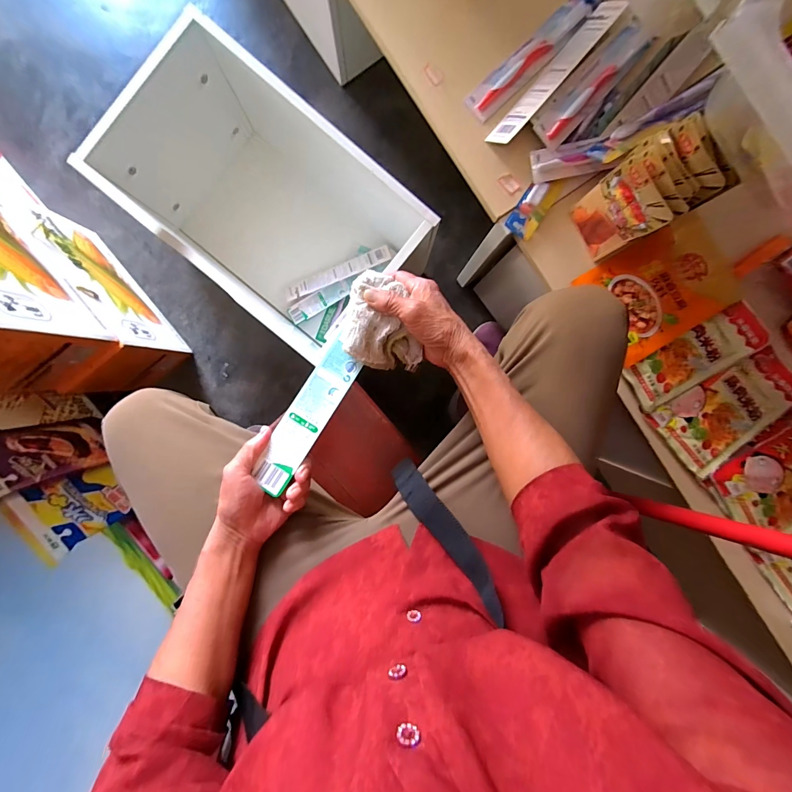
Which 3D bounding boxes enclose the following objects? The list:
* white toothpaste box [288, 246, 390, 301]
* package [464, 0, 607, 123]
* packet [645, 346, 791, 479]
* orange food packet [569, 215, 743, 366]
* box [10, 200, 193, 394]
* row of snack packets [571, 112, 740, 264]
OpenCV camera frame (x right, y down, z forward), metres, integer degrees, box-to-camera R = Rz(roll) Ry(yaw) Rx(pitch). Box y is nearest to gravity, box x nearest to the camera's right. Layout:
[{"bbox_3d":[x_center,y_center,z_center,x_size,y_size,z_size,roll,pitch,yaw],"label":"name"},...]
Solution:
[{"bbox_3d":[-0.123,-0.261,0.766,0.234,0.021,0.036,-23,93,0],"label":"white toothpaste box"},{"bbox_3d":[0.190,-0.471,0.484,0.238,0.015,0.043,-44,93,1],"label":"package"},{"bbox_3d":[0.488,0.019,0.520,0.211,0.012,0.117,-32,93,0],"label":"packet"},{"bbox_3d":[0.378,-0.156,0.503,0.193,0.009,0.145,-29,93,0],"label":"orange food packet"},{"bbox_3d":[-0.608,-0.185,0.698,0.137,0.232,0.353,-37,93,1],"label":"box"},{"bbox_3d":[0.289,-0.235,0.433,0.071,0.140,0.090,-33,93,0],"label":"row of snack packets"}]

